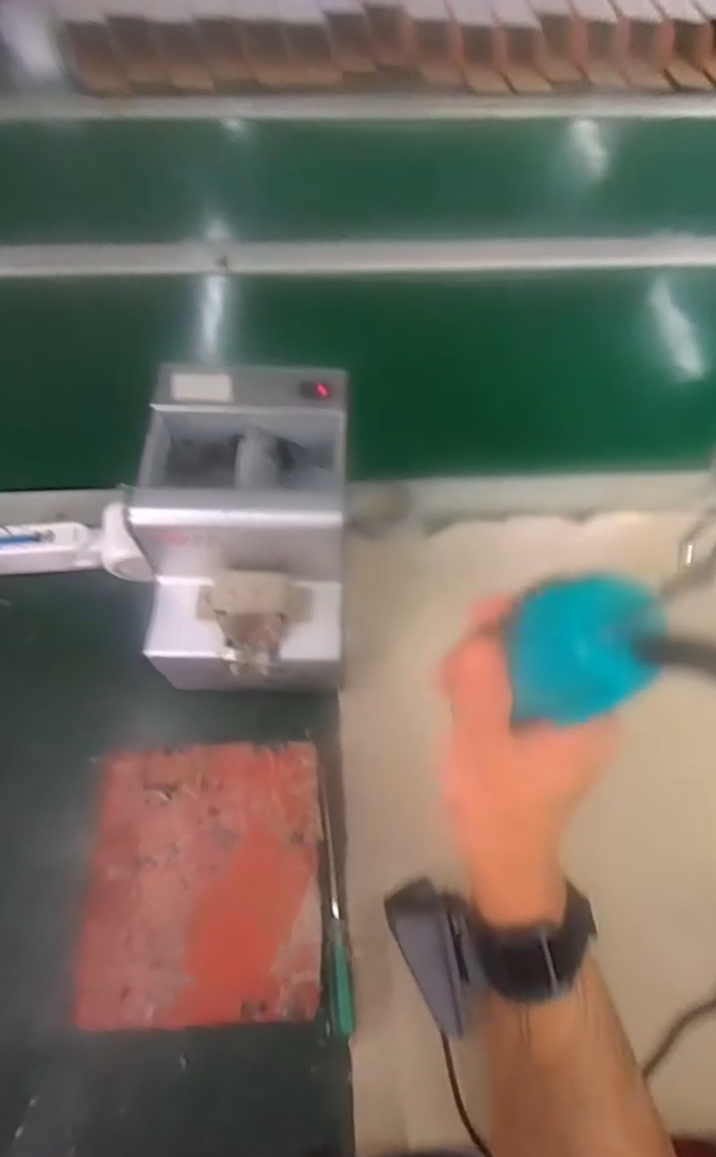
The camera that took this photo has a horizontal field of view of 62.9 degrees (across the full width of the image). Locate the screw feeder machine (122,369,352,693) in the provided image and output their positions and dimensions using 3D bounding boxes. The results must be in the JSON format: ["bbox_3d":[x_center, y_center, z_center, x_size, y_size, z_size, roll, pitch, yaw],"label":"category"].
[{"bbox_3d":[-0.069,-0.028,0.382,0.122,0.117,0.174,1,62,0],"label":"screw feeder machine"}]

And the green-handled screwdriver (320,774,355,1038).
[{"bbox_3d":[-0.016,0.198,0.367,0.011,0.013,0.141,-7,63,-3],"label":"green-handled screwdriver"}]

